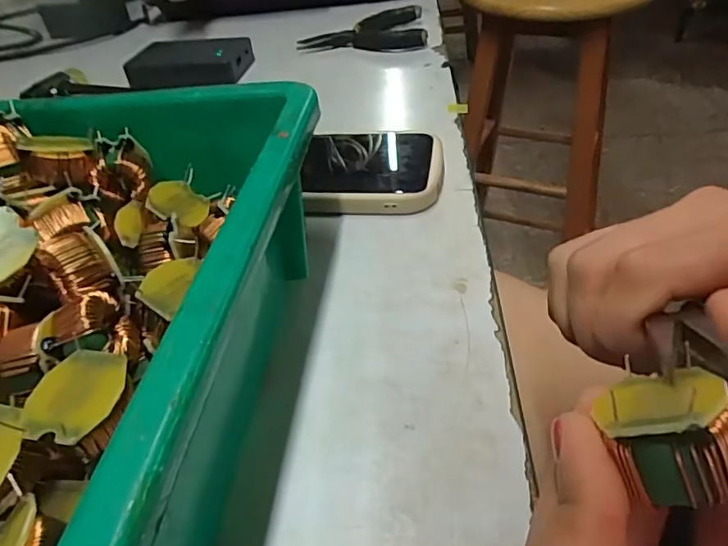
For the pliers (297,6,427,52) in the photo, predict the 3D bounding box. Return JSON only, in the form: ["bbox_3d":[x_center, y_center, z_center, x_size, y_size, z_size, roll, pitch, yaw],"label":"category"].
[{"bbox_3d":[-0.003,-0.238,0.516,0.123,0.020,0.082,-4,40,4],"label":"pliers"}]

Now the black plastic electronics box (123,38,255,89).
[{"bbox_3d":[-0.159,-0.198,0.486,0.106,0.025,0.069,7,42,16],"label":"black plastic electronics box"}]

